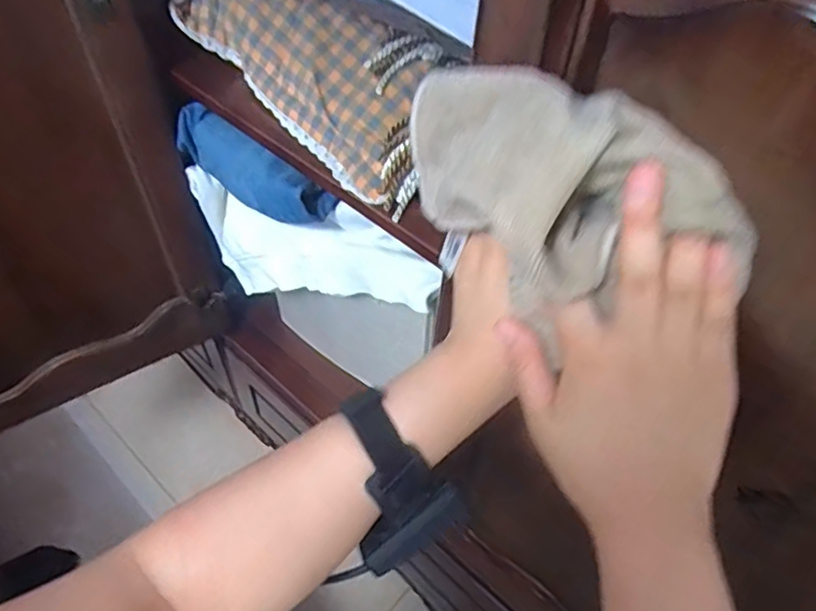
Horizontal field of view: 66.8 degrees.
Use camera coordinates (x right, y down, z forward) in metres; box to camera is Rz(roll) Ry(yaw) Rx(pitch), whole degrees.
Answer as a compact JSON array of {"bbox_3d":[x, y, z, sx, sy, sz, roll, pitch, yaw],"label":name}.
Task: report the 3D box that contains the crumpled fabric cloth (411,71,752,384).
[{"bbox_3d":[0.062,-0.046,0.303,0.170,0.104,0.066,38,59,24],"label":"crumpled fabric cloth"}]

